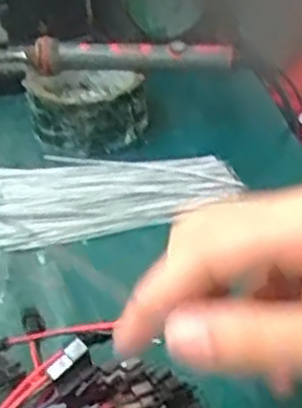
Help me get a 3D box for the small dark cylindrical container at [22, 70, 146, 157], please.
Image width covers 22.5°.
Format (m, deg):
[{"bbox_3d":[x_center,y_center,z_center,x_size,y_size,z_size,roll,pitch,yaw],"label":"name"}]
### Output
[{"bbox_3d":[-0.045,-0.069,0.538,0.073,0.041,0.071,-1,32,1],"label":"small dark cylindrical container"}]

